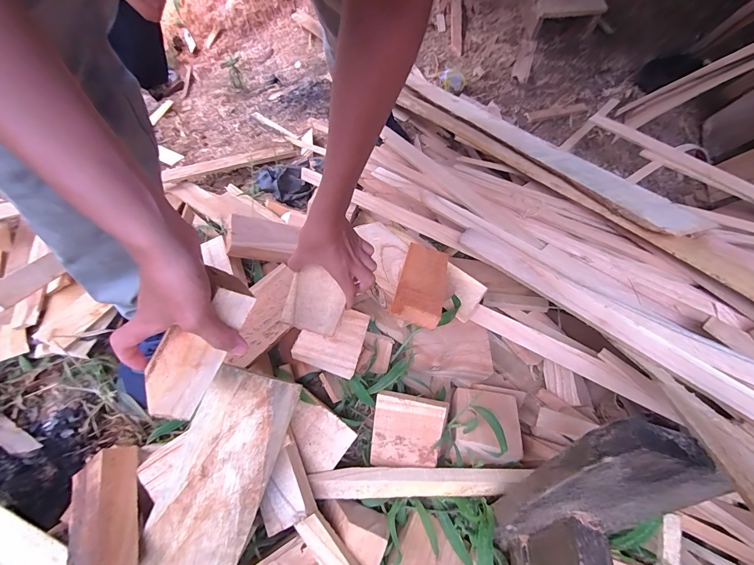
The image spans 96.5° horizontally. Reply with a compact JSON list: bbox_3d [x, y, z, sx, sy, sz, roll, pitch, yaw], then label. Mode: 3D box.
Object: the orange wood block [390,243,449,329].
[{"bbox_3d":[0.084,0.001,0.626,0.084,0.035,0.204,15,45,5],"label":"orange wood block"}]

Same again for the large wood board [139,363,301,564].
[{"bbox_3d":[-0.199,0.253,0.423,0.114,0.016,0.273,24,75,-17],"label":"large wood board"}]

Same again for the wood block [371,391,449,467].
[{"bbox_3d":[0.053,0.253,0.571,0.117,0.018,0.113,5,86,14],"label":"wood block"}]

